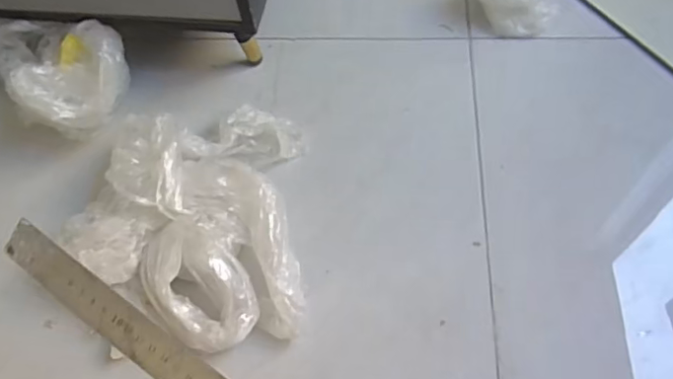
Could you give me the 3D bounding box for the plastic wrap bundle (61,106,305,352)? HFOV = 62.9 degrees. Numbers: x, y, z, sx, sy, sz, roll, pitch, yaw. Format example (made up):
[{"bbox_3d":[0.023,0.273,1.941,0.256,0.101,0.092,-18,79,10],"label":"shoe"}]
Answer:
[{"bbox_3d":[-0.179,0.028,0.638,0.263,0.094,0.306,-4,59,2],"label":"plastic wrap bundle"}]

